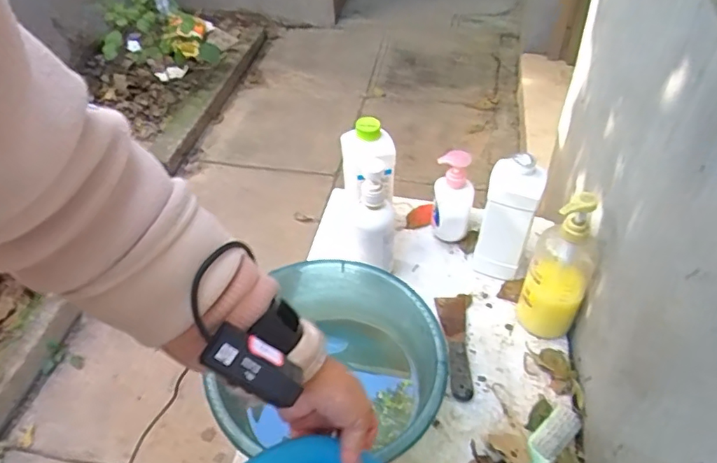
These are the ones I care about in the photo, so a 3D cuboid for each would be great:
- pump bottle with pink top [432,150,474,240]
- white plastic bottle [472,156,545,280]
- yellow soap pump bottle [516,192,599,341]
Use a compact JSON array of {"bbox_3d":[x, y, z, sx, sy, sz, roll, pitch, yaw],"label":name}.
[{"bbox_3d":[0.164,-0.057,0.950,0.071,0.178,0.056,7,46,10],"label":"pump bottle with pink top"},{"bbox_3d":[0.239,-0.017,0.877,0.082,0.224,0.065,12,47,14],"label":"white plastic bottle"},{"bbox_3d":[0.298,0.046,0.792,0.089,0.252,0.090,21,50,21],"label":"yellow soap pump bottle"}]

